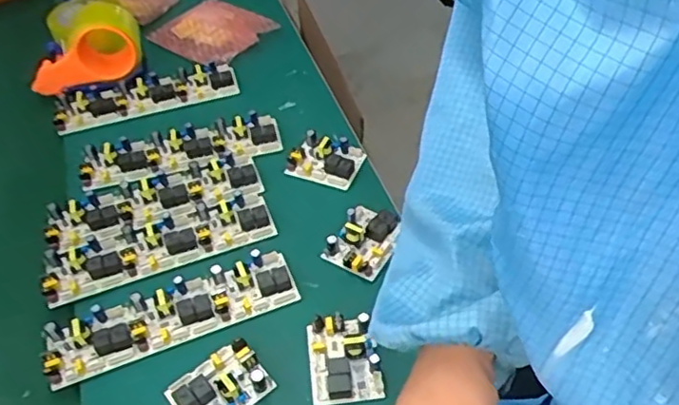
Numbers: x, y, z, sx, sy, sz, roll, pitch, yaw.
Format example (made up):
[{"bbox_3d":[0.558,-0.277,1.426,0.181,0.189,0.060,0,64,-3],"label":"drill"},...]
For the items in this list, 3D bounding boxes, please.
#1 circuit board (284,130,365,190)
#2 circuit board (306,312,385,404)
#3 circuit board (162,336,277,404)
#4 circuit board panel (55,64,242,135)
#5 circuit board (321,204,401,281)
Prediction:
[{"bbox_3d":[-0.017,-0.055,0.745,0.084,0.026,0.064,17,50,18],"label":"circuit board"},{"bbox_3d":[0.003,0.139,0.568,0.061,0.027,0.080,-7,47,-4],"label":"circuit board"},{"bbox_3d":[-0.107,0.164,0.555,0.081,0.028,0.060,-33,53,-25],"label":"circuit board"},{"bbox_3d":[-0.267,-0.152,0.858,0.242,0.015,0.073,-19,49,-10],"label":"circuit board panel"},{"bbox_3d":[0.026,0.037,0.658,0.060,0.023,0.082,20,51,21],"label":"circuit board"}]

